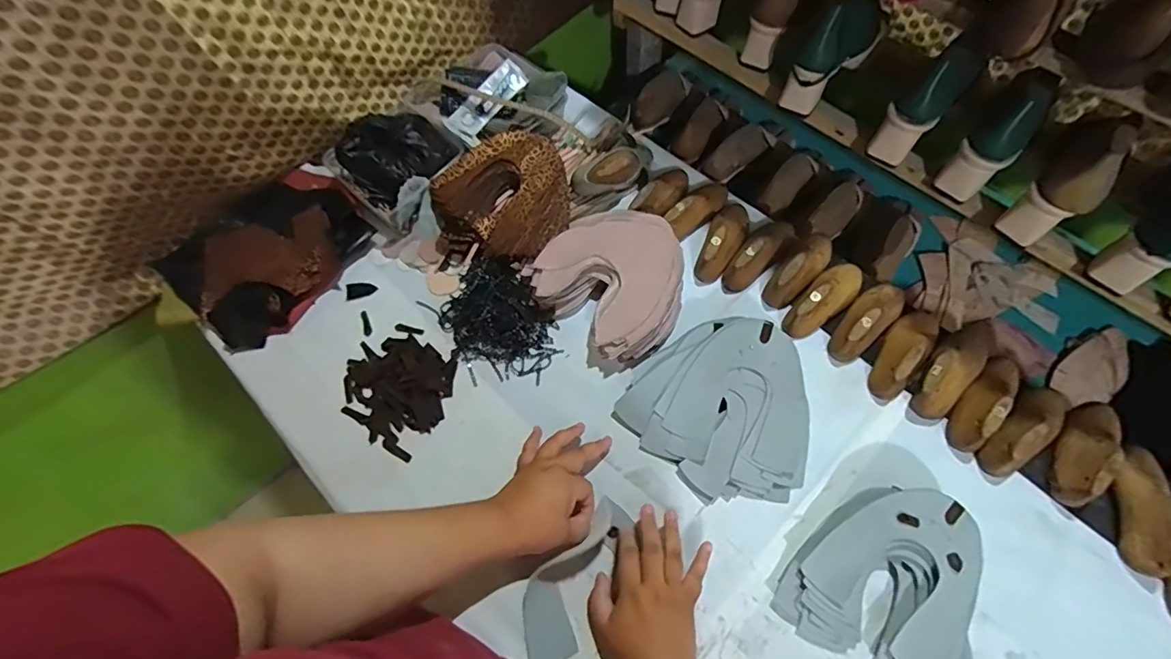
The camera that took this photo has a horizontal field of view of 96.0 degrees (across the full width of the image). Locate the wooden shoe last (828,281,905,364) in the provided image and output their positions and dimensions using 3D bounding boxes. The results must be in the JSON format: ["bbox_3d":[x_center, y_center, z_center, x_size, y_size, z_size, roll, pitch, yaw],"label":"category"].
[{"bbox_3d":[0.365,-0.017,0.678,0.135,0.058,0.050,-40,68,-16],"label":"wooden shoe last"}]

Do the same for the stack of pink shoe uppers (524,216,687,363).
[{"bbox_3d":[0.044,-0.067,0.707,0.179,0.071,0.188,-42,69,-17],"label":"stack of pink shoe uppers"}]

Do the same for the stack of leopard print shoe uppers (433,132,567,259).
[{"bbox_3d":[-0.110,-0.191,0.748,0.187,0.065,0.171,25,67,14],"label":"stack of leopard print shoe uppers"}]

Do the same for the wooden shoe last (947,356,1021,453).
[{"bbox_3d":[0.474,0.081,0.621,0.045,0.057,0.138,40,72,20],"label":"wooden shoe last"}]

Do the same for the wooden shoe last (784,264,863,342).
[{"bbox_3d":[0.315,-0.043,0.693,0.140,0.058,0.051,-42,69,-17],"label":"wooden shoe last"}]

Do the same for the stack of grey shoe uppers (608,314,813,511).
[{"bbox_3d":[0.174,0.090,0.634,0.210,0.051,0.203,37,71,19],"label":"stack of grey shoe uppers"}]

